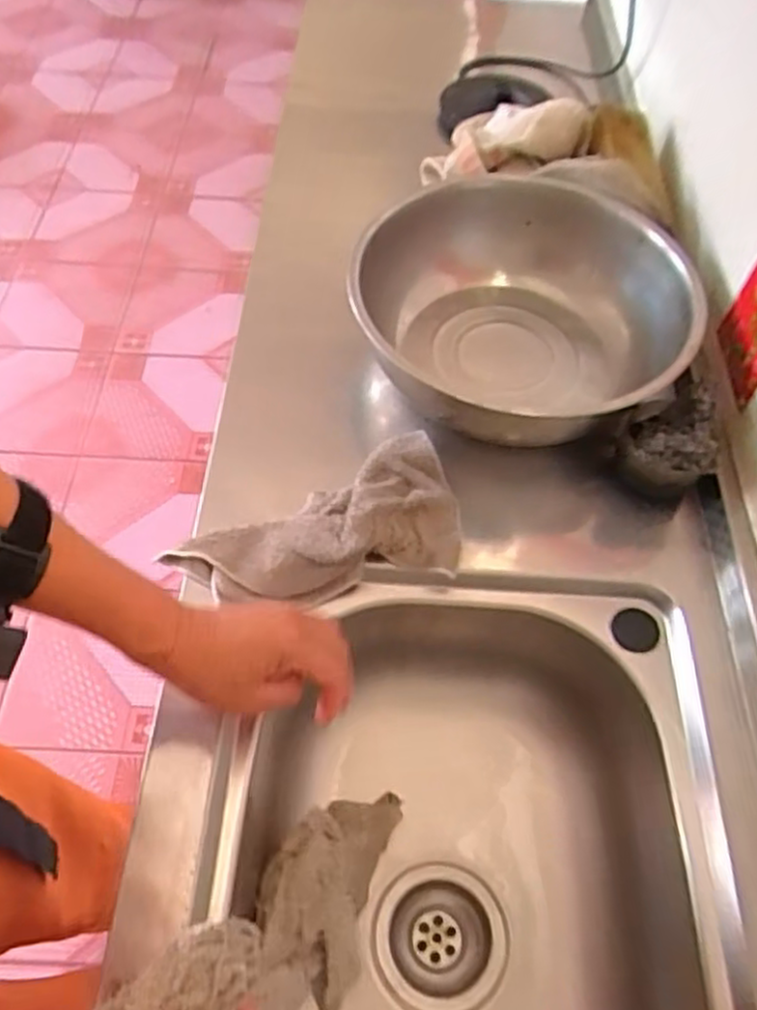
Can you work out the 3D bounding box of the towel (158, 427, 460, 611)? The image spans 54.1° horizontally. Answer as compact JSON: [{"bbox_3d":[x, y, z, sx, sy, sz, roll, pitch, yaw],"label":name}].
[{"bbox_3d":[-0.051,0.012,0.614,0.232,0.041,0.140,-8,58,-7],"label":"towel"}]

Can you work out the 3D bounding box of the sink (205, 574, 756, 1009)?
[{"bbox_3d":[0.065,0.325,0.558,0.357,0.198,0.520,8,57,3],"label":"sink"}]

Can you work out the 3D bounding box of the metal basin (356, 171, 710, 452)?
[{"bbox_3d":[0.134,-0.181,0.694,0.294,0.102,0.294,1,57,-1],"label":"metal basin"}]

